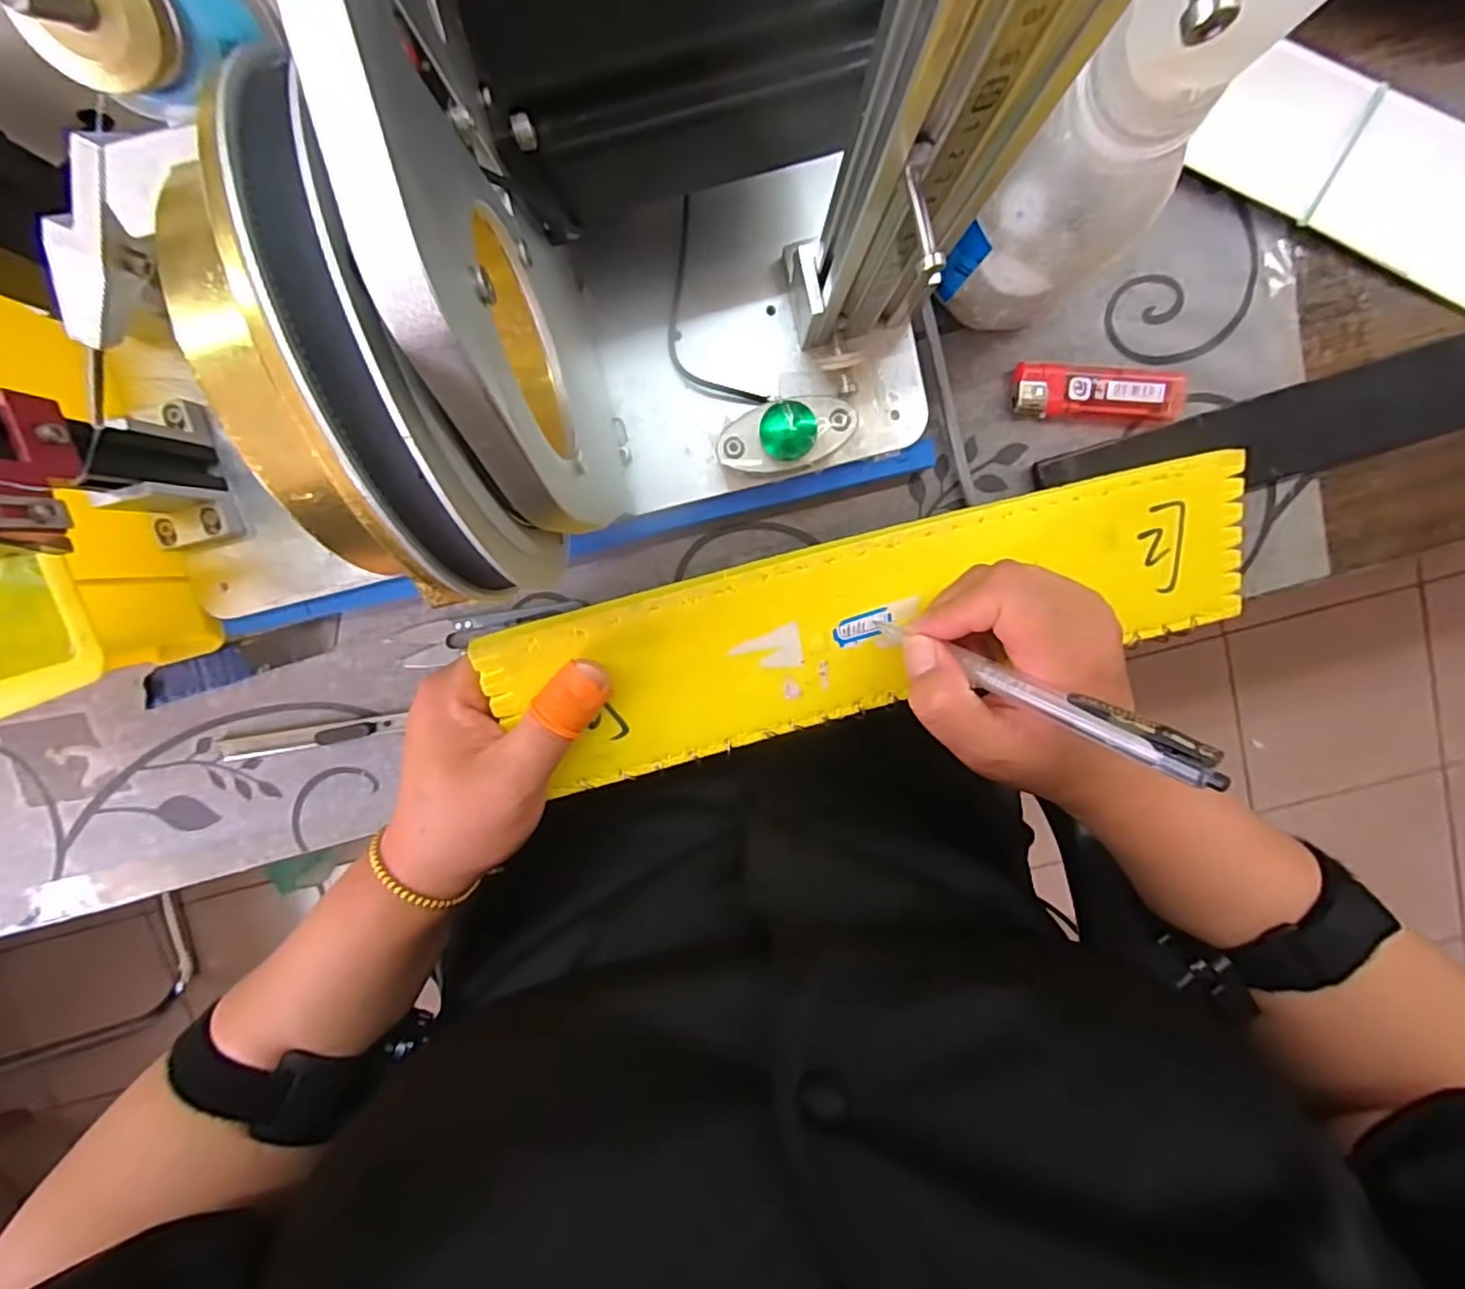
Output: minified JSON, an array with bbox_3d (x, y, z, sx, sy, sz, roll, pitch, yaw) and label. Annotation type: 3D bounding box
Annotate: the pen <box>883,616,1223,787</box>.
[{"bbox_3d":[0.108,0.015,0.241,0.010,0.134,0.012,15,100,-44],"label":"pen"}]

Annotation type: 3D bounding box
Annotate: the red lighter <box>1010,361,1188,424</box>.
[{"bbox_3d":[0.173,-0.119,0.301,0.080,0.011,0.023,2,98,0],"label":"red lighter"}]

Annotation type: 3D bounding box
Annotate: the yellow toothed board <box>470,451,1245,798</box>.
[{"bbox_3d":[0.072,-0.008,0.286,0.343,0.015,0.080,-14,108,-5],"label":"yellow toothed board"}]

